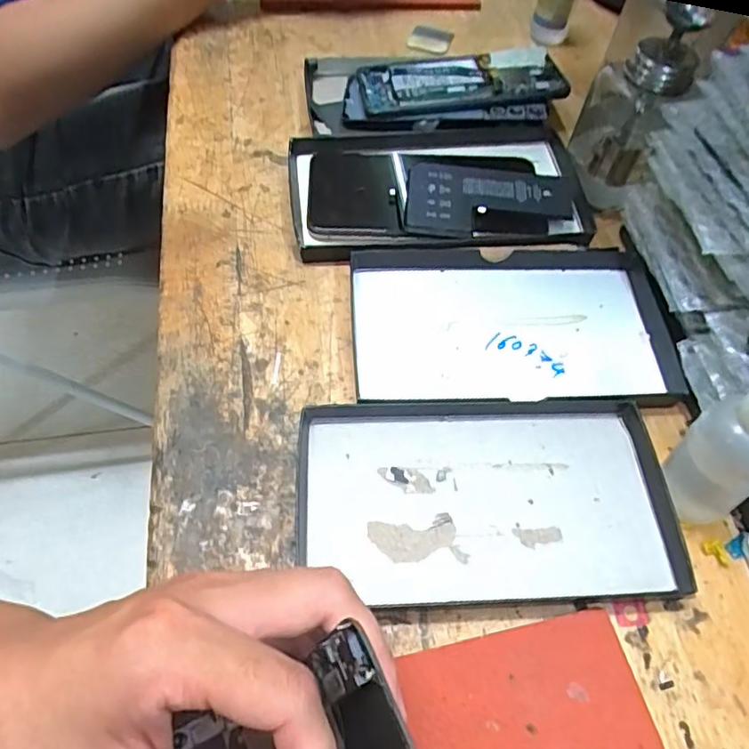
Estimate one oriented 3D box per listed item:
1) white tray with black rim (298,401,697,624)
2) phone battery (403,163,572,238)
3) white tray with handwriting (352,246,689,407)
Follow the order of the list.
[{"bbox_3d":[0.052,0.062,0.282,0.172,0.015,0.099,-1,58,-4],"label":"white tray with black rim"},{"bbox_3d":[0.073,-0.108,0.369,0.105,0.006,0.056,4,67,-8],"label":"phone battery"},{"bbox_3d":[0.076,-0.029,0.332,0.172,0.016,0.104,-1,58,-4],"label":"white tray with handwriting"}]

